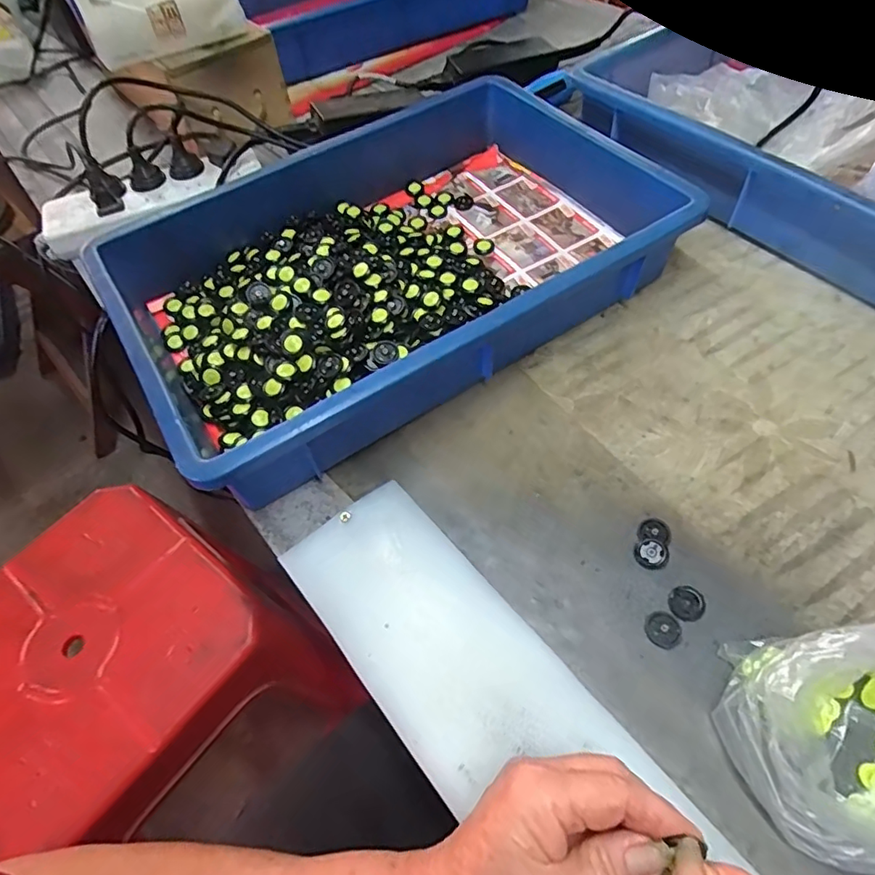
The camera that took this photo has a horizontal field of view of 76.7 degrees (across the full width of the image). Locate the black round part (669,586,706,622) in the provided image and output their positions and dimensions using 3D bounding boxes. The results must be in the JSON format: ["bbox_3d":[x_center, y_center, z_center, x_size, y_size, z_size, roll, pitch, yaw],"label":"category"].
[{"bbox_3d":[0.150,0.099,0.331,0.020,0.004,0.021,-2,56,3],"label":"black round part"}]

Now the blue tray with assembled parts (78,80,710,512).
[{"bbox_3d":[-0.036,-0.148,0.473,0.429,0.081,0.276,-31,59,-15],"label":"blue tray with assembled parts"}]

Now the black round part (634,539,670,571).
[{"bbox_3d":[0.136,0.074,0.350,0.020,0.004,0.019,-2,56,3],"label":"black round part"}]

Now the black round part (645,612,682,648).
[{"bbox_3d":[0.133,0.112,0.324,0.019,0.005,0.019,-2,56,3],"label":"black round part"}]

